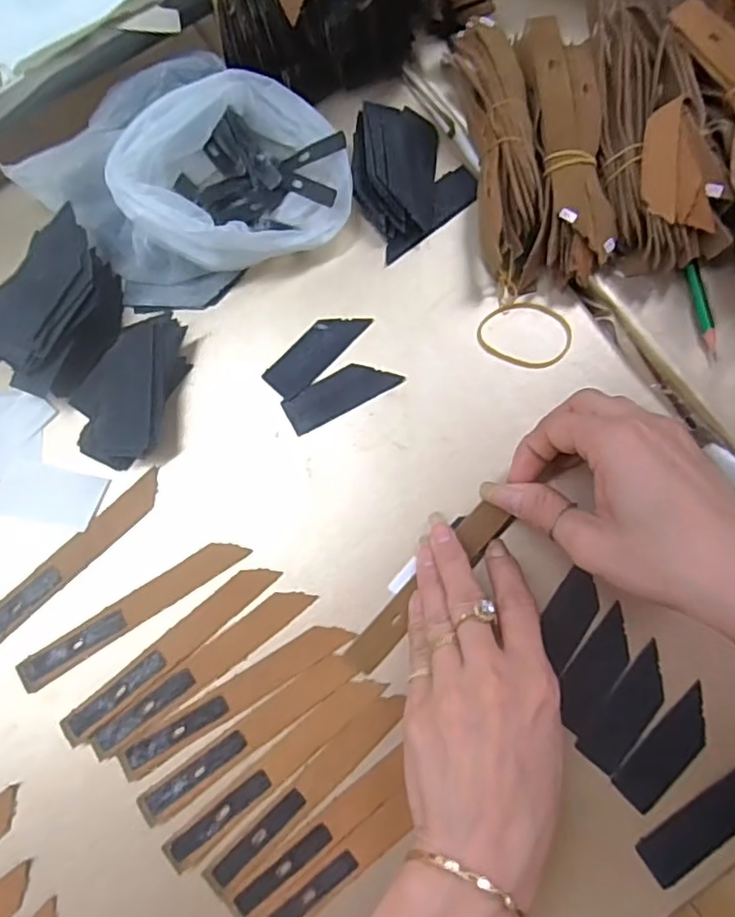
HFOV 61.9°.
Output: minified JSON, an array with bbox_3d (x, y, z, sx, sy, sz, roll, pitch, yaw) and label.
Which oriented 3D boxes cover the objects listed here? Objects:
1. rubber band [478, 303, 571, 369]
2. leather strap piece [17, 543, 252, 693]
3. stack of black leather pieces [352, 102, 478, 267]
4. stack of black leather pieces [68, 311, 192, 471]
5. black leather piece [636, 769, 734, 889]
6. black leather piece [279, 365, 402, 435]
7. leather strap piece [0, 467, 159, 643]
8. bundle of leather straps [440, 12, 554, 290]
[{"bbox_3d":[0.089,-0.071,0.347,0.052,0.004,0.037,20,80,4],"label":"rubber band"},{"bbox_3d":[-0.121,0.078,0.317,0.125,0.004,0.017,-33,81,-6],"label":"leather strap piece"},{"bbox_3d":[0.022,-0.166,0.352,0.069,0.025,0.071,-36,81,-6],"label":"stack of black leather pieces"},{"bbox_3d":[-0.125,-0.039,0.326,0.041,0.029,0.084,14,80,2],"label":"stack of black leather pieces"},{"bbox_3d":[0.162,0.178,0.295,0.063,0.004,0.025,-33,81,-6],"label":"black leather piece"},{"bbox_3d":[-0.015,-0.037,0.337,0.063,0.004,0.022,-29,81,-5],"label":"black leather piece"},{"bbox_3d":[-0.158,0.054,0.322,0.125,0.004,0.016,-43,82,-7],"label":"leather strap piece"},{"bbox_3d":[0.074,-0.173,0.347,0.034,0.039,0.153,-6,79,-1],"label":"bundle of leather straps"}]

